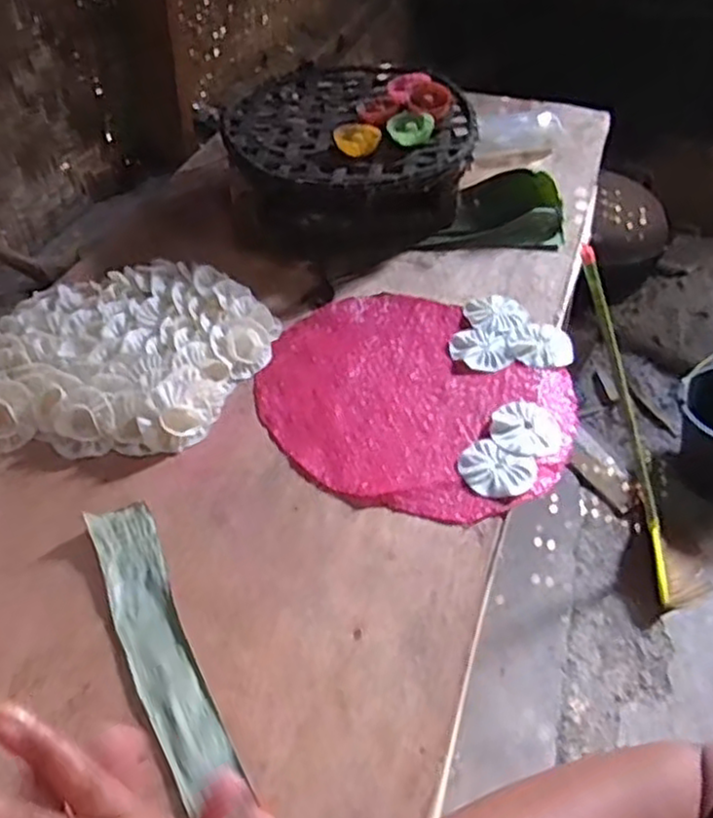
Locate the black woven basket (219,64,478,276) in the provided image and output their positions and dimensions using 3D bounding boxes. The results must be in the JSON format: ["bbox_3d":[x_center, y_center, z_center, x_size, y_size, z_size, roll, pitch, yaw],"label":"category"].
[{"bbox_3d":[-0.015,-0.388,1.070,0.332,0.157,0.379,-10,47,-9],"label":"black woven basket"}]

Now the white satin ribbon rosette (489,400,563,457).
[{"bbox_3d":[0.181,0.020,0.769,0.074,0.006,0.073,0,46,0],"label":"white satin ribbon rosette"}]

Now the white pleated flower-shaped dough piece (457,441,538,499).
[{"bbox_3d":[0.141,0.063,0.728,0.076,0.005,0.066,22,50,20],"label":"white pleated flower-shaped dough piece"}]

